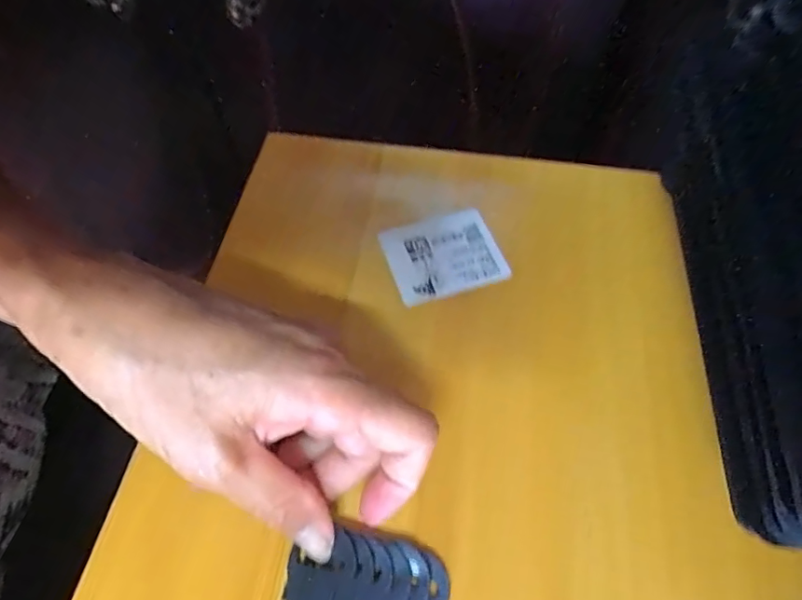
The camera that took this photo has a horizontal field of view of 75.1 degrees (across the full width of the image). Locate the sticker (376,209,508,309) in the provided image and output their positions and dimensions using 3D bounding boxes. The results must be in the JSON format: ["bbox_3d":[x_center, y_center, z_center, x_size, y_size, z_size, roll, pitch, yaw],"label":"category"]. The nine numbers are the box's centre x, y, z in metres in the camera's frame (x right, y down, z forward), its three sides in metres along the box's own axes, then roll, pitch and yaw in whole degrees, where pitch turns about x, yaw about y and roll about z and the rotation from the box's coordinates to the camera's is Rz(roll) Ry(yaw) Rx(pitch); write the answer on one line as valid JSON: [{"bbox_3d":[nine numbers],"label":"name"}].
[{"bbox_3d":[0.023,-0.025,0.282,0.060,0.005,0.049,-16,61,-9],"label":"sticker"}]

